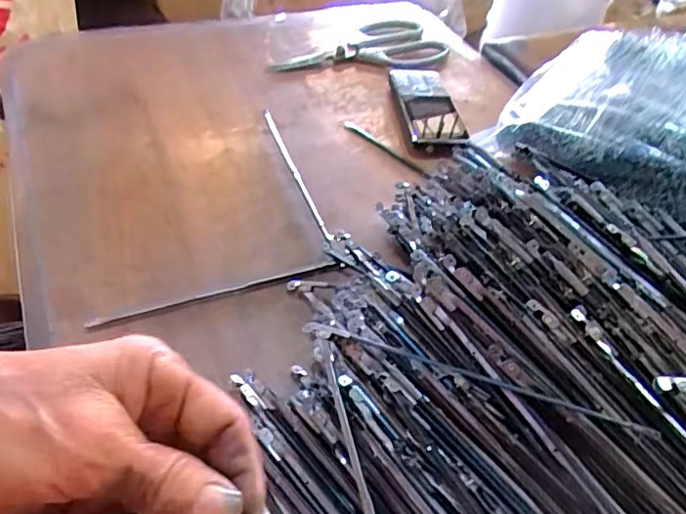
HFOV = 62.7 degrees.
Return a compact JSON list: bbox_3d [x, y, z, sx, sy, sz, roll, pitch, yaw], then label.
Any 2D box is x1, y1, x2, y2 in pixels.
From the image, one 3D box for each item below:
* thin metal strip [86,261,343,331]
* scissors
[{"bbox_3d":[-0.077,0.022,0.361,0.162,0.007,0.008,-12,49,-19],"label":"thin metal strip"},{"bbox_3d":[0.016,-0.216,0.596,0.196,0.018,0.088,-27,55,-29],"label":"scissors"}]

